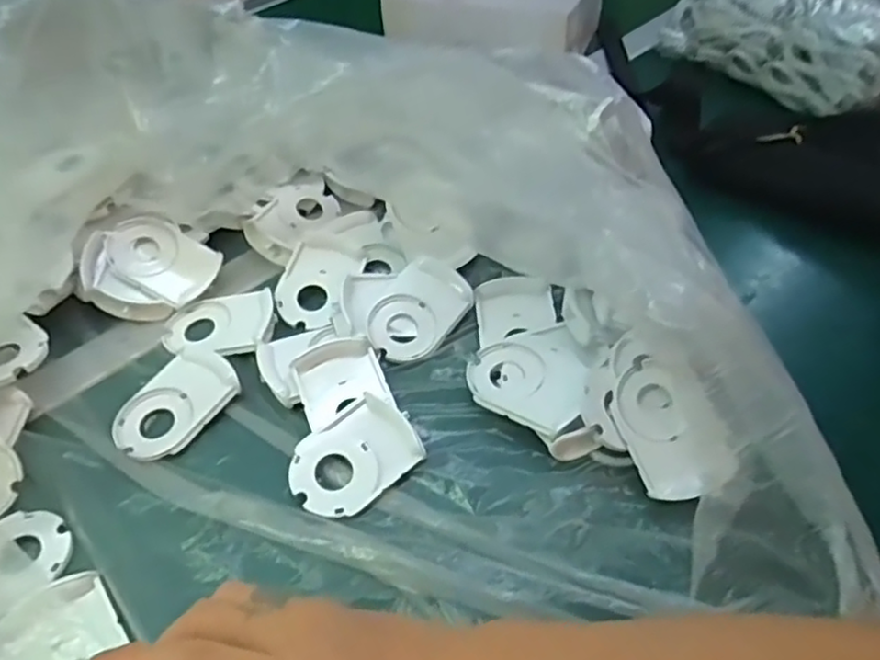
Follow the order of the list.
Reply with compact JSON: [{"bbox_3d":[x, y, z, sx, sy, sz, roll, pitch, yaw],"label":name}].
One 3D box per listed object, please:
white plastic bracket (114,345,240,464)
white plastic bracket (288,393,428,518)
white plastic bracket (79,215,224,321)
[{"bbox_3d":[-0.179,0.047,0.447,0.056,0.013,0.082,28,55,24],"label":"white plastic bracket"},{"bbox_3d":[-0.054,0.078,0.414,0.079,0.015,0.056,-33,55,-25],"label":"white plastic bracket"},{"bbox_3d":[-0.225,-0.048,0.518,0.096,0.015,0.082,13,63,-9],"label":"white plastic bracket"}]

